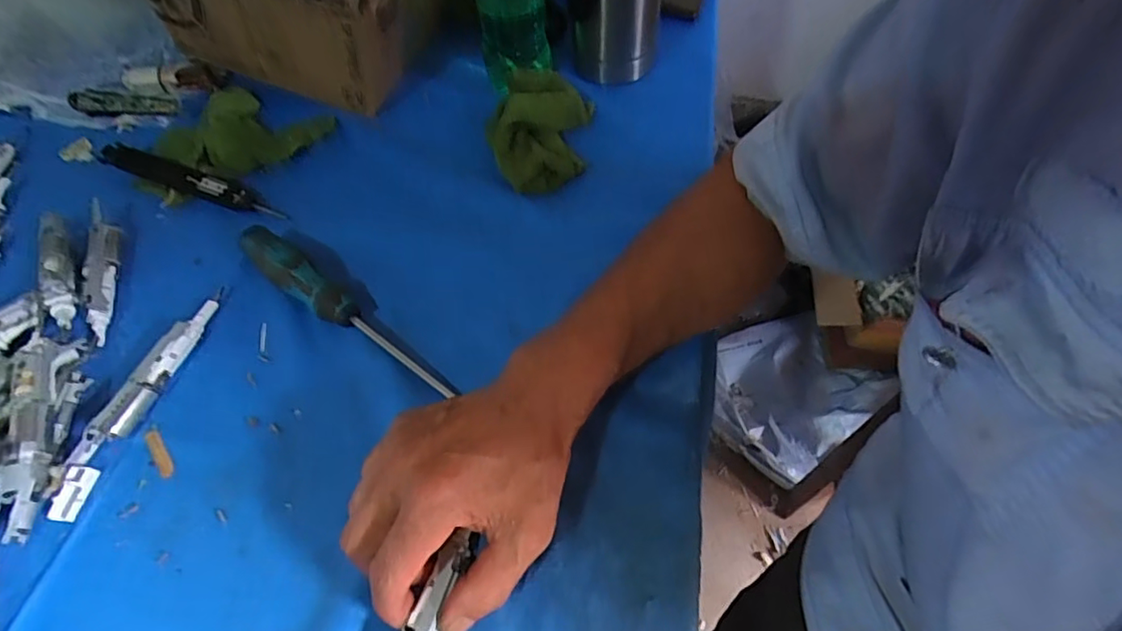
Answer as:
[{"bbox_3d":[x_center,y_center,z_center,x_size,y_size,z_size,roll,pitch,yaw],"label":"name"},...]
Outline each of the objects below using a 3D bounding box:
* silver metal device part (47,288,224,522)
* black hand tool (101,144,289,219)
[{"bbox_3d":[-0.276,0.049,0.376,0.027,0.016,0.162,17,60,11],"label":"silver metal device part"},{"bbox_3d":[-0.297,-0.109,0.466,0.161,0.019,0.022,18,61,11],"label":"black hand tool"}]

